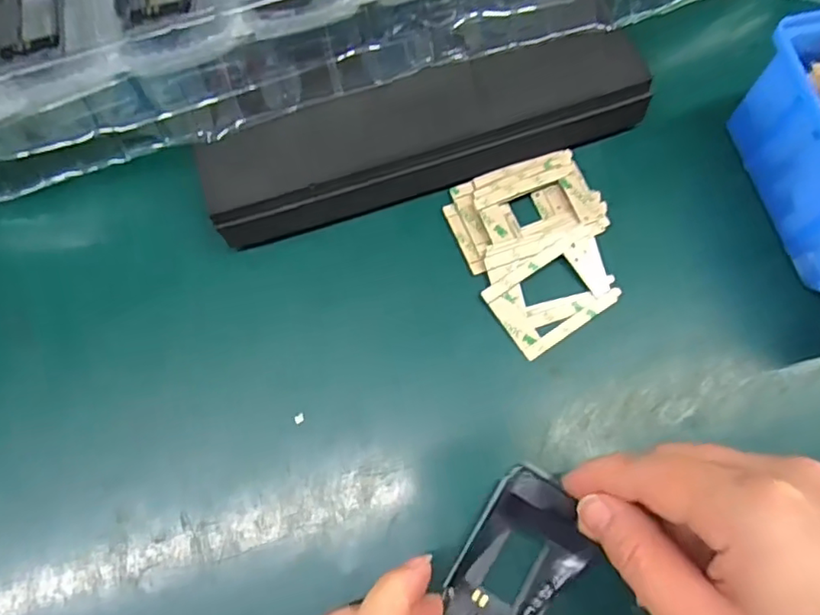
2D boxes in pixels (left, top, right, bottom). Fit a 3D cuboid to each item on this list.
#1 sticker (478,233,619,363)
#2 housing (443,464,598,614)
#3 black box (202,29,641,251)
[{"bbox_3d":[0.067,-0.006,0.278,0.055,0.004,0.039,-33,80,-6],"label":"sticker"},{"bbox_3d":[0.041,0.105,0.240,0.042,0.014,0.073,38,77,13],"label":"housing"},{"bbox_3d":[0.008,-0.084,0.290,0.211,0.036,0.057,-18,72,-4],"label":"black box"}]

